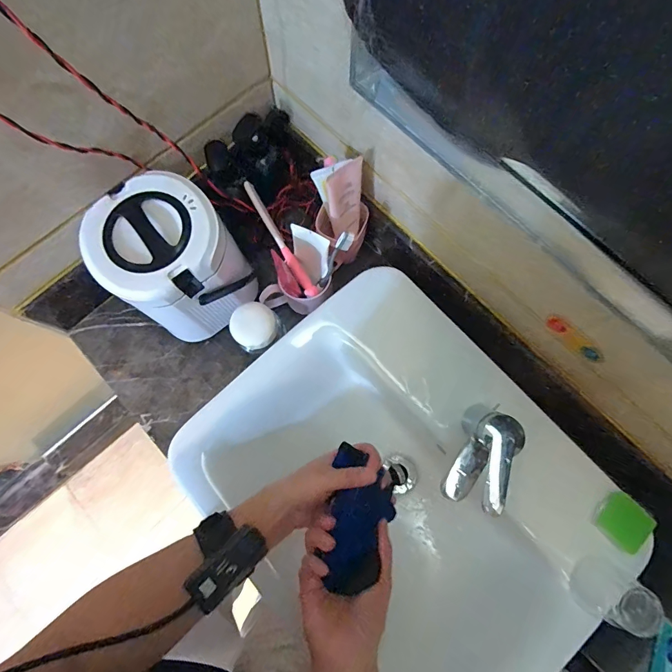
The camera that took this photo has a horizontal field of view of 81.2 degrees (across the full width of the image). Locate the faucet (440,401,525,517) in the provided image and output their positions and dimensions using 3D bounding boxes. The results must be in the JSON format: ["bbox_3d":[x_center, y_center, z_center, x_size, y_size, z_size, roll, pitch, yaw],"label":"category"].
[{"bbox_3d":[0.168,0.147,0.474,0.046,0.130,0.110,29,78,6],"label":"faucet"}]

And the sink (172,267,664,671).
[{"bbox_3d":[0.089,0.220,0.571,0.437,0.154,0.541,-41,80,-9],"label":"sink"}]

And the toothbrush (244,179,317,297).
[{"bbox_3d":[-0.086,-0.148,0.609,0.018,0.022,0.198,-31,95,-8],"label":"toothbrush"}]

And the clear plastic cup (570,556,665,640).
[{"bbox_3d":[0.325,0.304,0.459,0.058,0.075,0.061,0,76,0],"label":"clear plastic cup"}]

